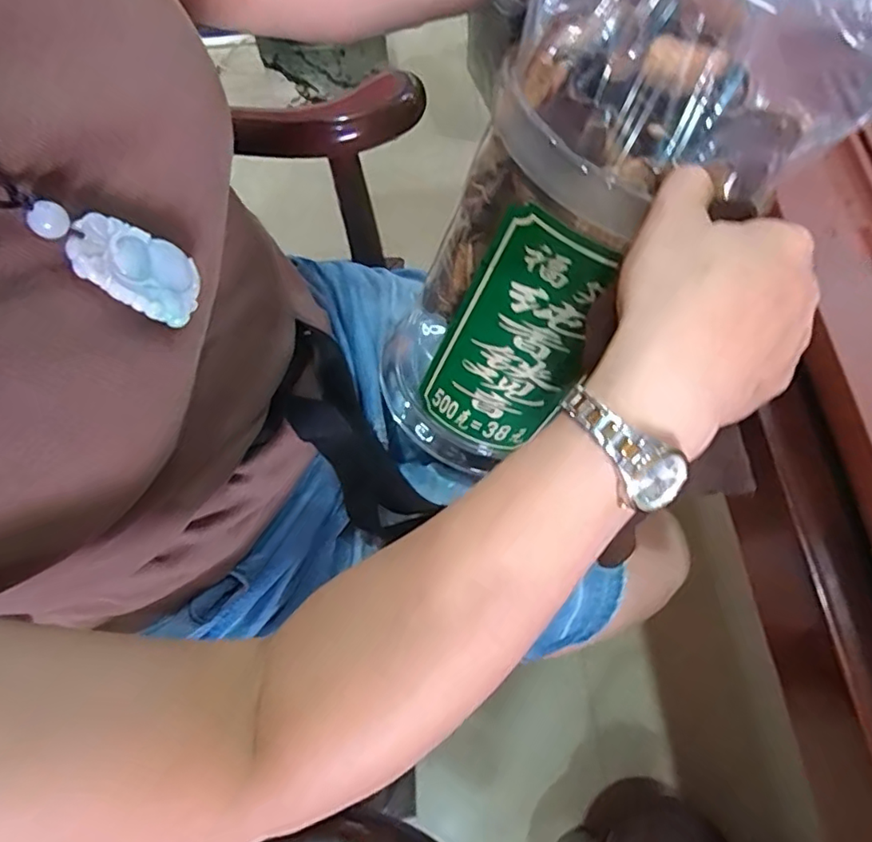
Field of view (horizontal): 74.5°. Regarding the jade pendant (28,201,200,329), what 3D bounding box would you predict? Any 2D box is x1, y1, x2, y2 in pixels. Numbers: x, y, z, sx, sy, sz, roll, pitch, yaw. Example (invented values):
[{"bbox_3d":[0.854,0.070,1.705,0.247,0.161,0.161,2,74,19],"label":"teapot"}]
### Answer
[{"bbox_3d":[-0.112,-0.057,0.204,0.010,0.059,0.028,-17,66,26],"label":"jade pendant"}]

